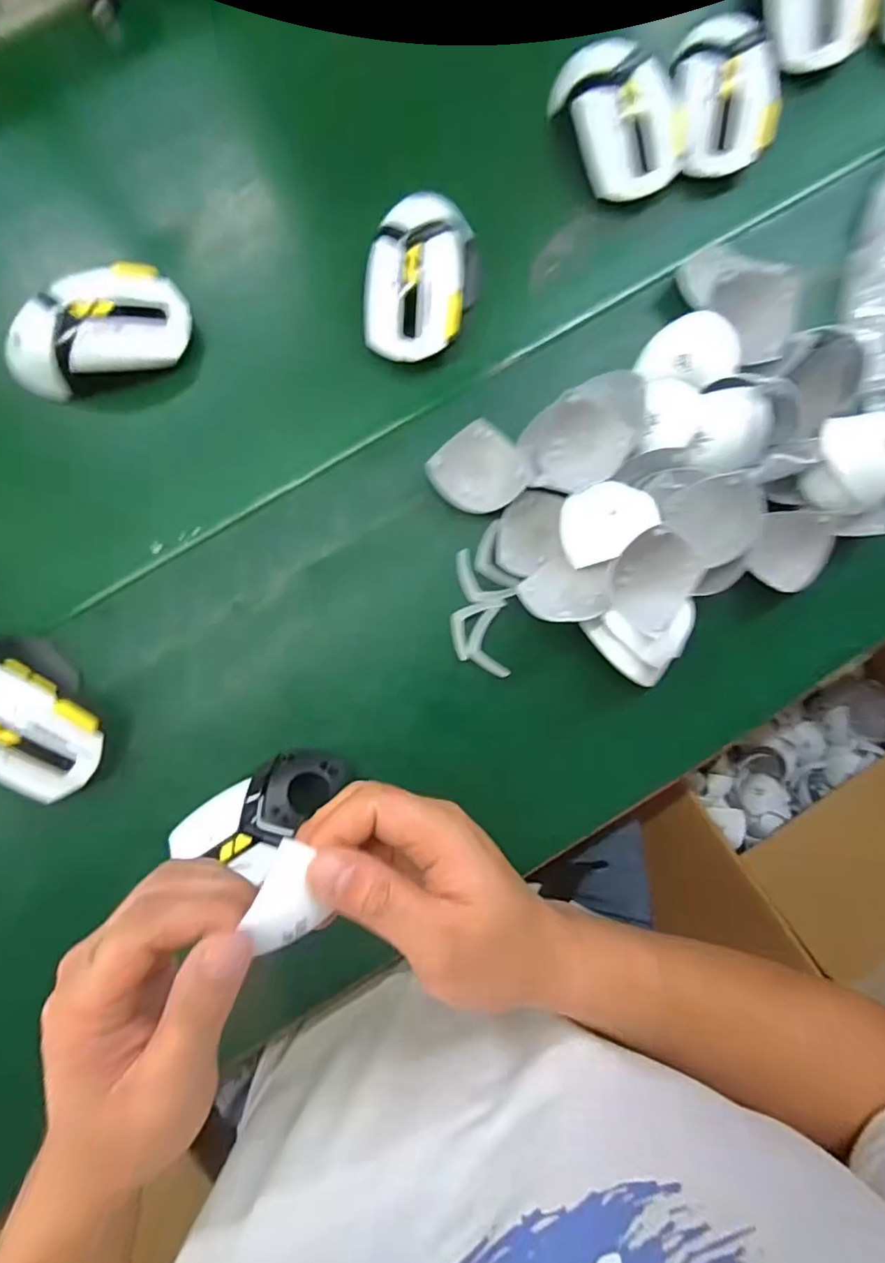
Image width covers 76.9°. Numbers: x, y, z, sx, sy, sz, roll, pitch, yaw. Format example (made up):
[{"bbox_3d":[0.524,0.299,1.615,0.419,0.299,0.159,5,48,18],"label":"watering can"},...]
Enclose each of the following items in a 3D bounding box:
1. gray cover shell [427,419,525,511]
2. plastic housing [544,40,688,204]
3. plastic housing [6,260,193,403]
[{"bbox_3d":[0.025,-0.107,0.368,0.056,0.012,0.057,44,85,2],"label":"gray cover shell"},{"bbox_3d":[0.123,-0.362,0.398,0.073,0.044,0.109,-22,87,-3],"label":"plastic housing"},{"bbox_3d":[-0.232,-0.202,0.372,0.117,0.034,0.062,-17,86,-3],"label":"plastic housing"}]

